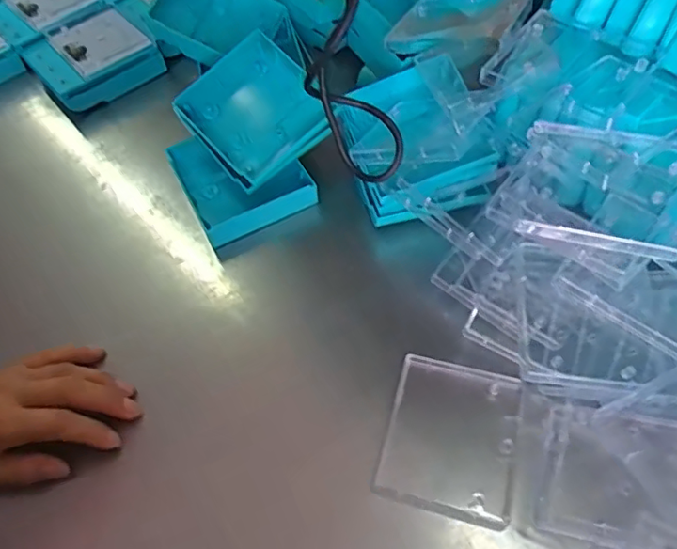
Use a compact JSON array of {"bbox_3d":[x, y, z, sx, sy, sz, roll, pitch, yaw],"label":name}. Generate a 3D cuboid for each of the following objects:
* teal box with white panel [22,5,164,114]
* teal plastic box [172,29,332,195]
[{"bbox_3d":[-0.263,-0.234,0.602,0.116,0.039,0.108,-34,60,-17],"label":"teal box with white panel"},{"bbox_3d":[-0.071,-0.142,0.493,0.107,0.029,0.114,-40,74,-5],"label":"teal plastic box"}]

